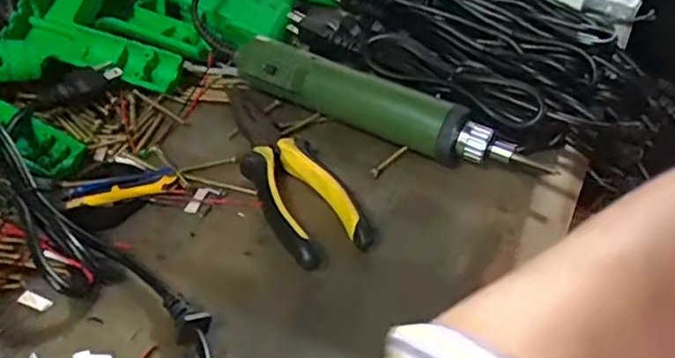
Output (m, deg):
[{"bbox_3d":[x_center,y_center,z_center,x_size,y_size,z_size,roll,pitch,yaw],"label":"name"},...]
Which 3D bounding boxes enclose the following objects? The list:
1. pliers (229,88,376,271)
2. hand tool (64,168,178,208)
[{"bbox_3d":[-0.038,-0.014,0.428,0.058,0.023,0.184,-15,45,-23],"label":"pliers"},{"bbox_3d":[-0.138,0.006,0.401,0.066,0.012,0.022,-11,44,-20],"label":"hand tool"}]

